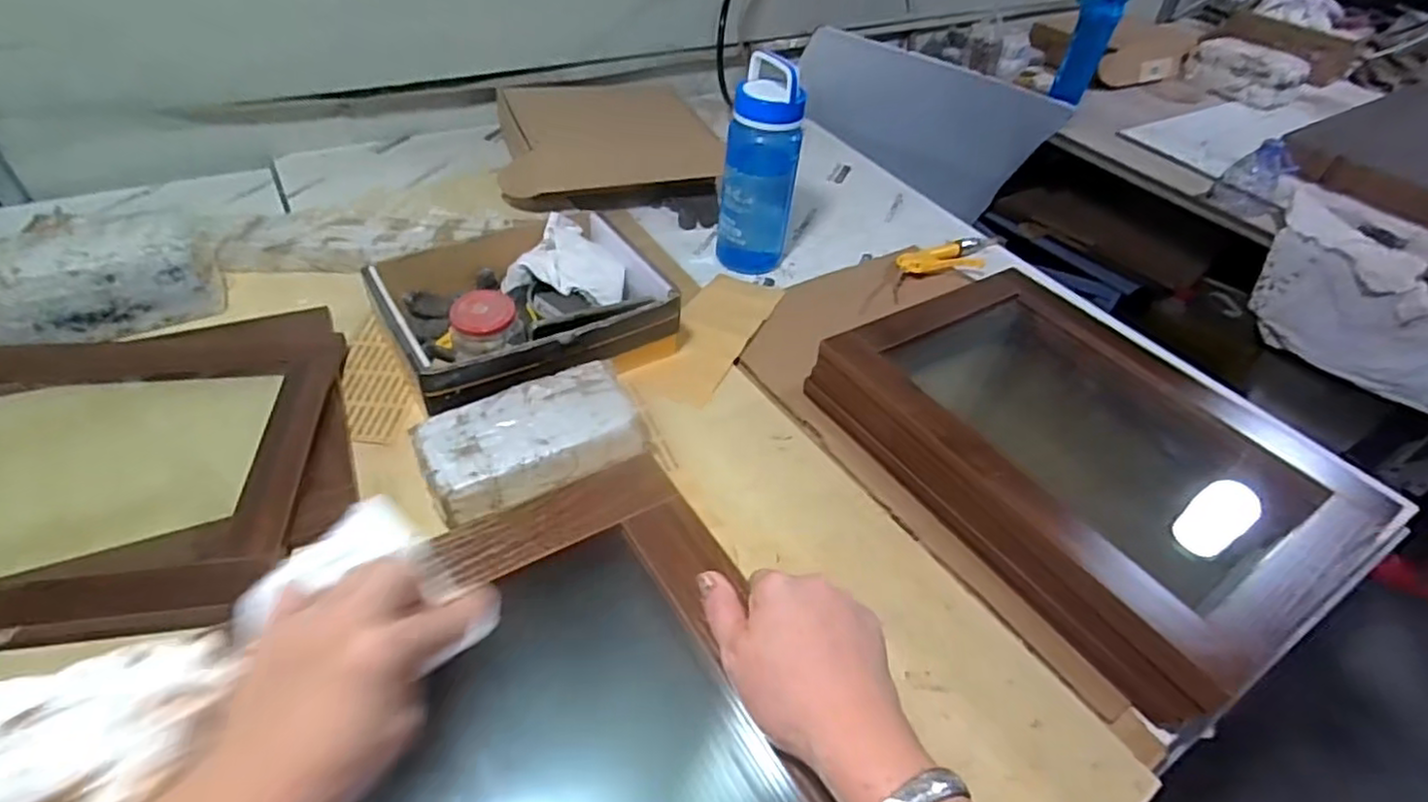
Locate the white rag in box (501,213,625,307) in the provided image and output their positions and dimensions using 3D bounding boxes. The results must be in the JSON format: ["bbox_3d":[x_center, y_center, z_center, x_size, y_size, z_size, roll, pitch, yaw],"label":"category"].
[{"bbox_3d":[-0.184,-0.178,0.861,0.153,0.049,0.112,7,44,0],"label":"white rag in box"}]

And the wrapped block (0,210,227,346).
[{"bbox_3d":[-0.702,-0.135,0.776,0.226,0.111,0.099,-24,52,-27],"label":"wrapped block"}]

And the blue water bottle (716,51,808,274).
[{"bbox_3d":[0.065,-0.323,0.963,0.104,0.274,0.094,9,44,3],"label":"blue water bottle"}]

